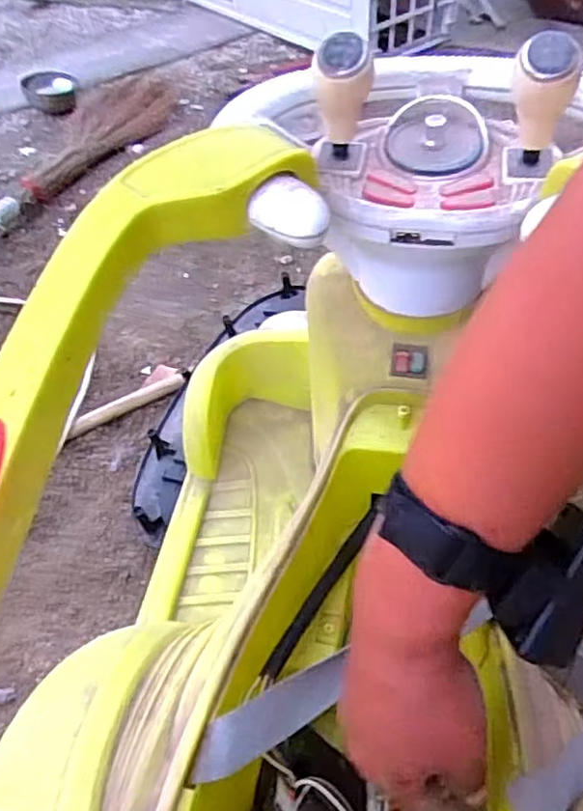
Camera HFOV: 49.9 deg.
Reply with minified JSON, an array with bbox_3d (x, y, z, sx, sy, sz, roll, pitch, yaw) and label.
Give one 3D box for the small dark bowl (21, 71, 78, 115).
[{"bbox_3d":[-0.546,-0.709,1.426,0.117,0.073,0.146,-17,51,-10],"label":"small dark bowl"}]

